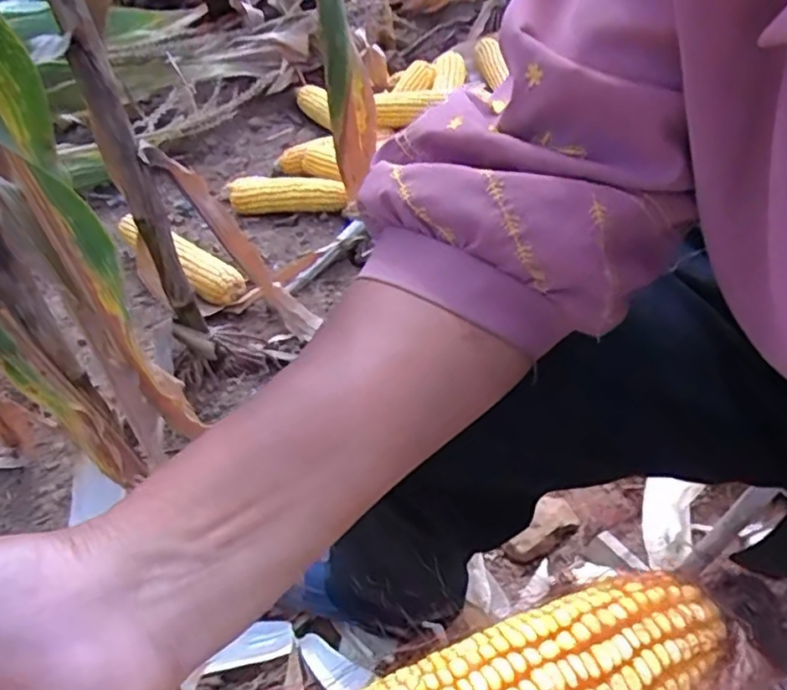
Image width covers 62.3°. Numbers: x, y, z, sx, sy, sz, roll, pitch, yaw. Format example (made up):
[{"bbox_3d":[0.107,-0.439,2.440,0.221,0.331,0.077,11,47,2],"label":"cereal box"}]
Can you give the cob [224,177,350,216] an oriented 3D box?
[{"bbox_3d":[-0.172,-0.243,1.050,0.206,0.044,0.066,5,46,7],"label":"cob"}]

